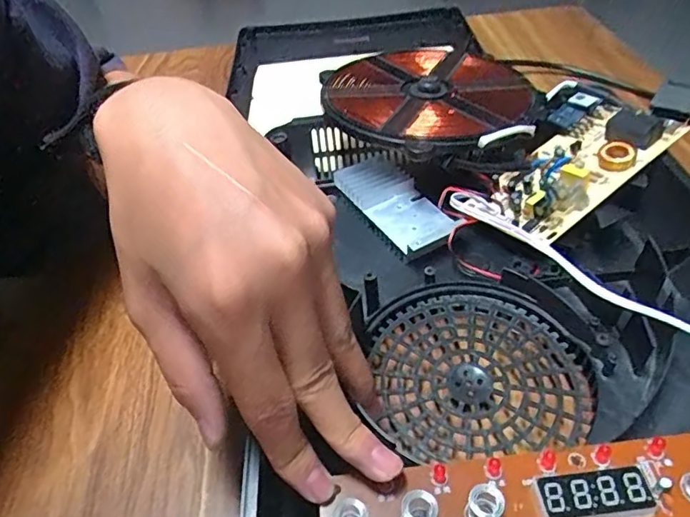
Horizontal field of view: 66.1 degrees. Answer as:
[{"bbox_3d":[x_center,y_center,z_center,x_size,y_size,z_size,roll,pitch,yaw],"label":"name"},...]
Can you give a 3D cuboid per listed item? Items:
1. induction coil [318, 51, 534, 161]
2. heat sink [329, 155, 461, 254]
[{"bbox_3d":[0.059,-0.133,0.406,0.157,0.026,0.166,-3,45,3],"label":"induction coil"},{"bbox_3d":[0.035,-0.039,0.367,0.042,0.020,0.096,-30,50,-22],"label":"heat sink"}]

